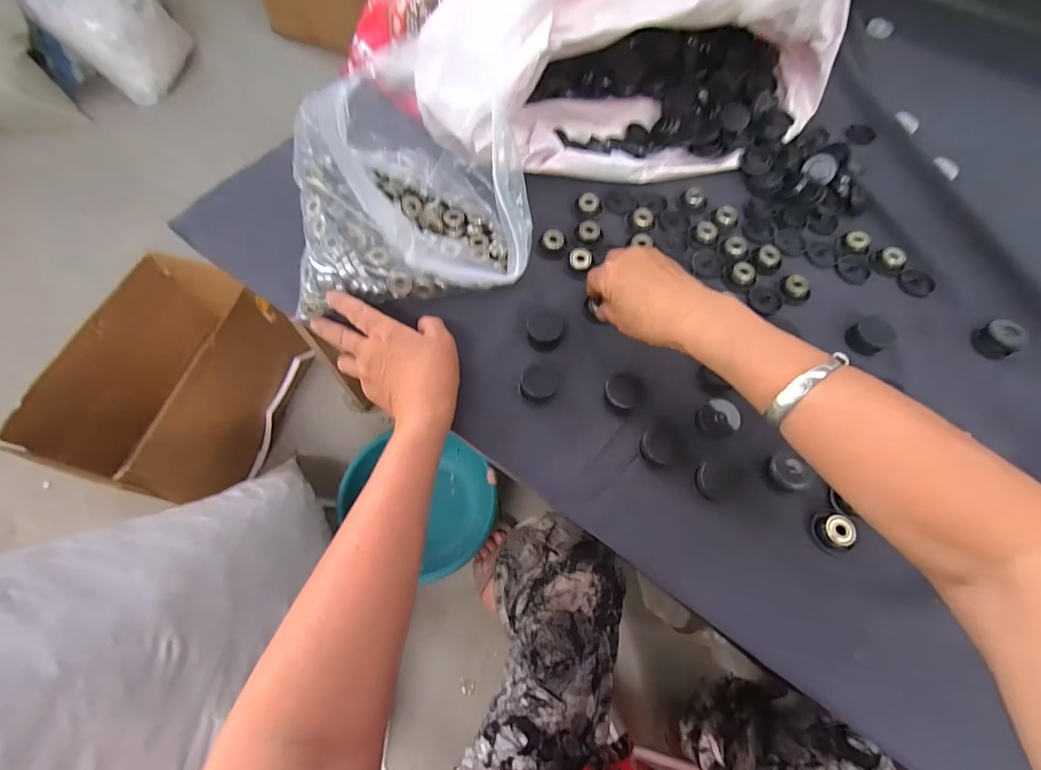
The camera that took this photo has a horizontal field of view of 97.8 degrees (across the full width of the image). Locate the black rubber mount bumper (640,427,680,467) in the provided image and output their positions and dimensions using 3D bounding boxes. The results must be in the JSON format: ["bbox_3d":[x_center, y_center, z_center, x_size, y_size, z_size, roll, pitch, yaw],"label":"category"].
[{"bbox_3d":[0.118,0.050,0.378,0.034,0.011,0.031,1,65,-2],"label":"black rubber mount bumper"}]

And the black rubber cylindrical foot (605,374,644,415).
[{"bbox_3d":[0.092,0.006,0.406,0.038,0.010,0.033,-32,70,-16],"label":"black rubber cylindrical foot"}]

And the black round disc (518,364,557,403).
[{"bbox_3d":[0.016,-0.003,0.398,0.031,0.015,0.034,1,65,-2],"label":"black round disc"}]

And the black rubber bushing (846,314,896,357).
[{"bbox_3d":[0.326,-0.047,0.422,0.028,0.023,0.032,-27,68,-14],"label":"black rubber bushing"}]

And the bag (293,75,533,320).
[{"bbox_3d":[-0.104,-0.172,0.416,0.208,0.107,0.149,-6,65,-5],"label":"bag"}]

